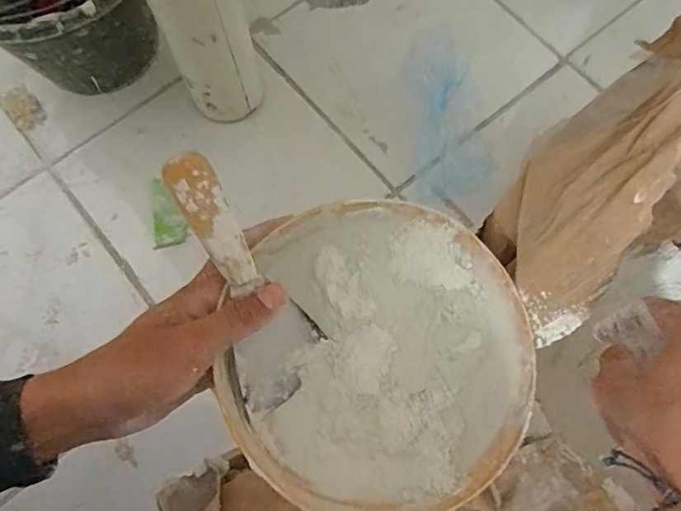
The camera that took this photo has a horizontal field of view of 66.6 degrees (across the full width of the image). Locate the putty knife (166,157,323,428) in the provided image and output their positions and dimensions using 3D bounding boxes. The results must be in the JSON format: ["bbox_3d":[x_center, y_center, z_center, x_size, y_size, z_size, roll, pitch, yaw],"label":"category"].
[{"bbox_3d":[-0.054,0.018,0.305,0.056,0.018,0.162,-22,113,-8],"label":"putty knife"}]

